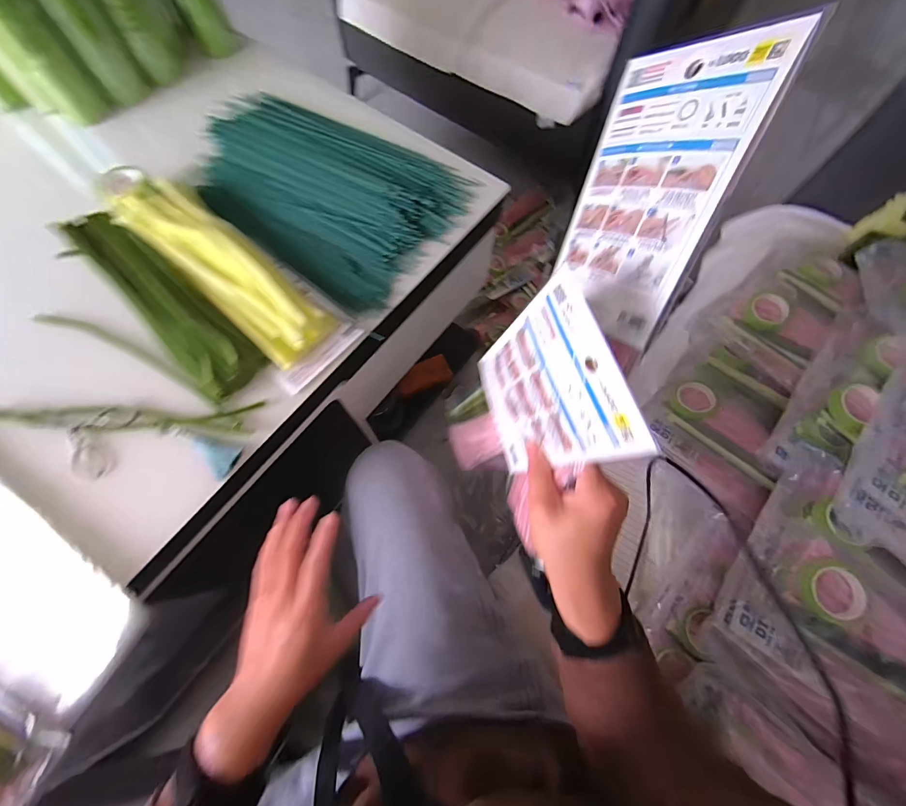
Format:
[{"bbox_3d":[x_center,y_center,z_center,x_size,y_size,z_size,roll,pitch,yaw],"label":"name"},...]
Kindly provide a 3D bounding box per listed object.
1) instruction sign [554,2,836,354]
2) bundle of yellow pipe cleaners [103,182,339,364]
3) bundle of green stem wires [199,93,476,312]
[{"bbox_3d":[0.122,-0.133,0.251,0.010,0.173,0.113,7,22,-34],"label":"instruction sign"},{"bbox_3d":[-0.284,-0.169,0.465,0.330,0.040,0.087,39,75,12],"label":"bundle of yellow pipe cleaners"},{"bbox_3d":[-0.187,-0.303,0.533,0.367,0.010,0.248,32,73,10],"label":"bundle of green stem wires"}]

